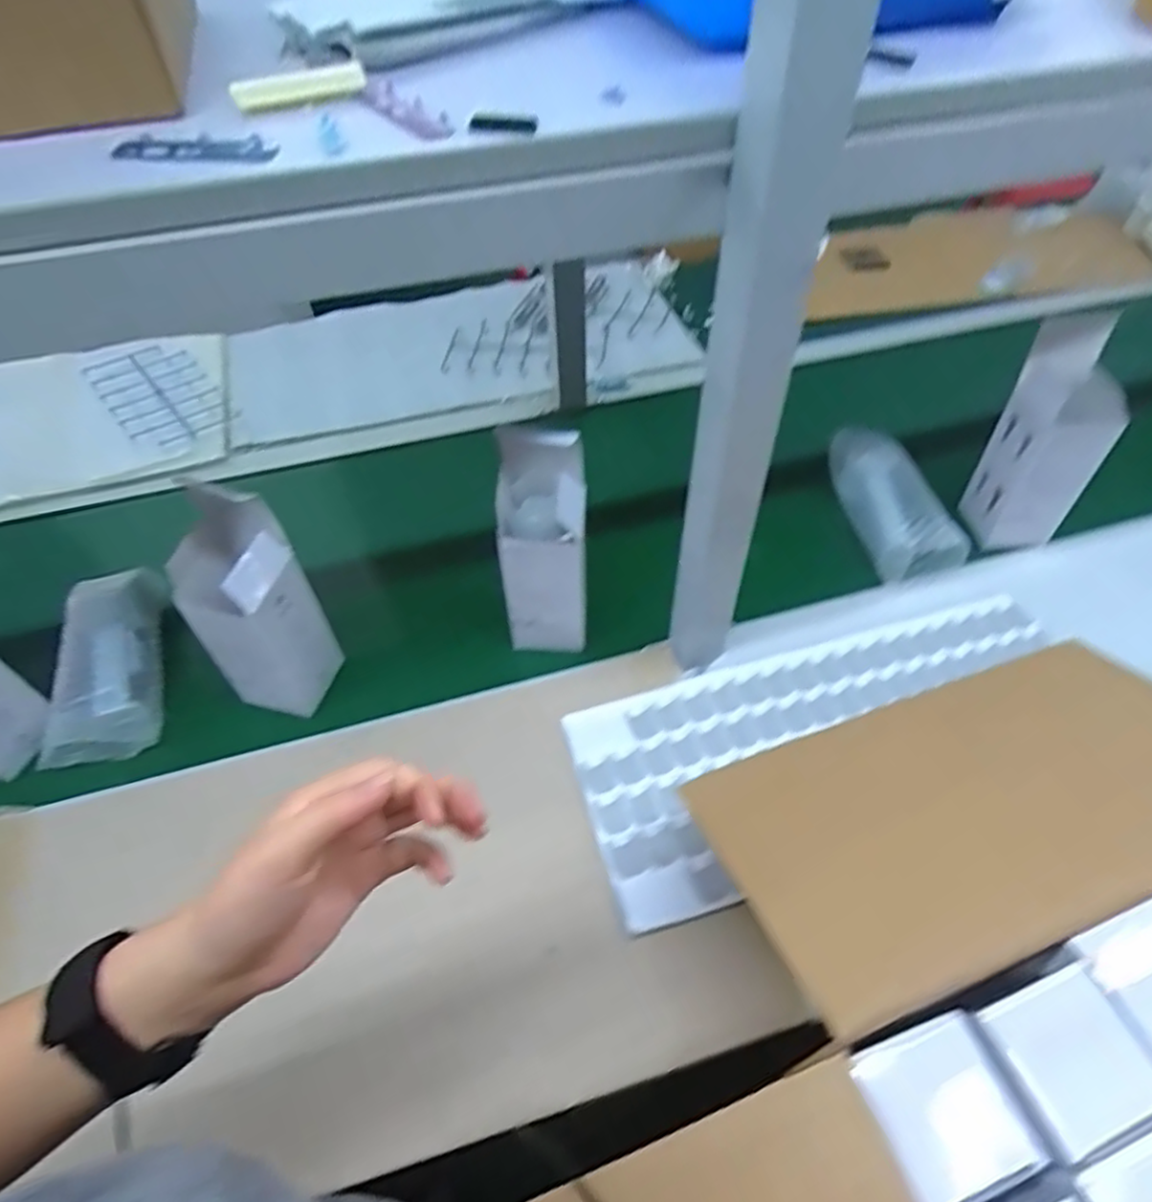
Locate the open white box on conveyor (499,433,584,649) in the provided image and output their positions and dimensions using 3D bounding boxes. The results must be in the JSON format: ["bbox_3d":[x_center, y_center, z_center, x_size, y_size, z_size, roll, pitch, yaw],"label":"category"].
[{"bbox_3d":[-0.029,-0.050,0.637,0.073,0.215,0.076,-2,51,1],"label":"open white box on conveyor"}]

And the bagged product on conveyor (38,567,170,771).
[{"bbox_3d":[-0.450,0.064,0.686,0.083,0.061,0.190,-12,52,-7],"label":"bagged product on conveyor"}]

